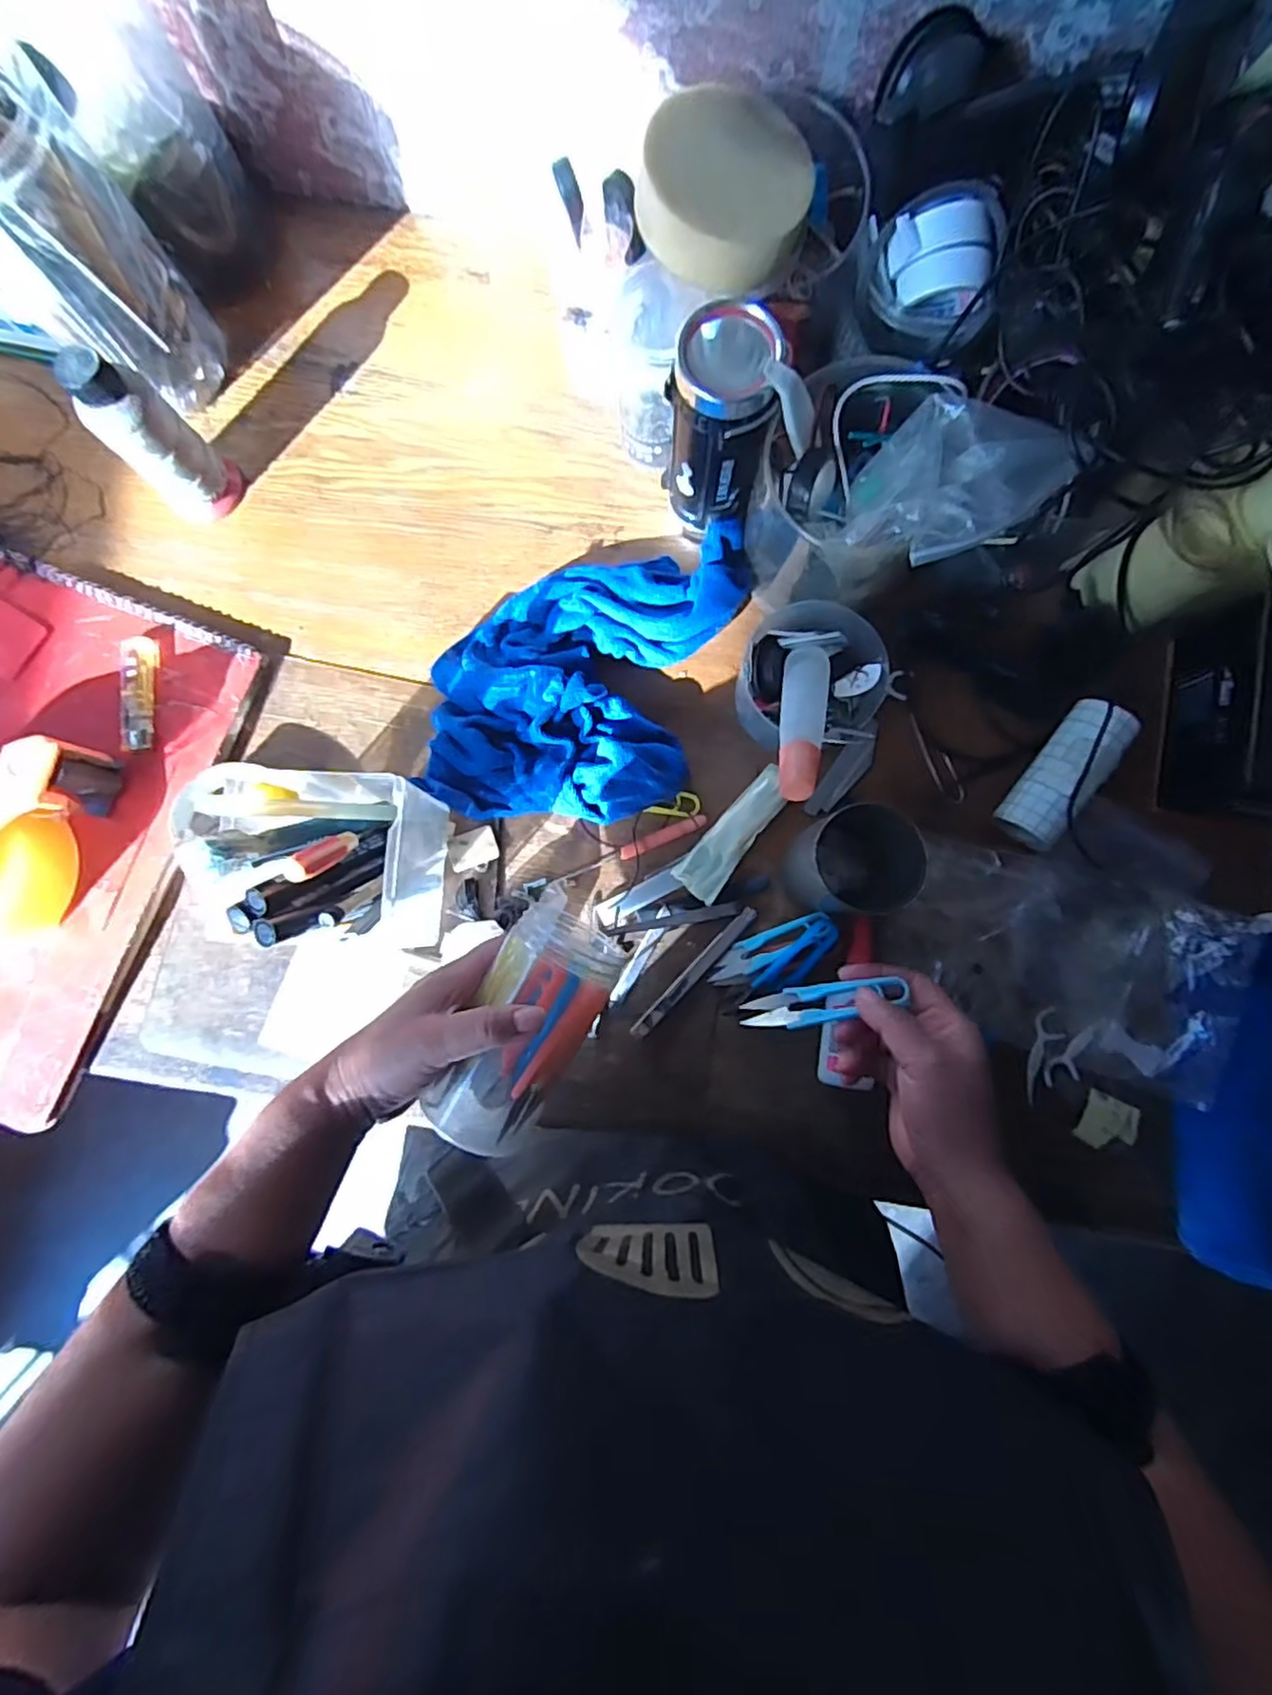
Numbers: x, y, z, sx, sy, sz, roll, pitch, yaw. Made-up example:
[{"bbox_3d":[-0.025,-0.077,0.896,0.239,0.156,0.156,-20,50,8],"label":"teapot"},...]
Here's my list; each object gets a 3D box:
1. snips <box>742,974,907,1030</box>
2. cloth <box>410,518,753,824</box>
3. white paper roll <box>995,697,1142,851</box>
[{"bbox_3d":[0.105,0.093,0.405,0.090,0.016,0.021,-19,84,27],"label":"snips"},{"bbox_3d":[-0.041,-0.131,0.501,0.188,0.039,0.240,18,85,2],"label":"cloth"},{"bbox_3d":[0.299,-0.049,0.473,0.044,0.043,0.105,33,99,4],"label":"white paper roll"}]

